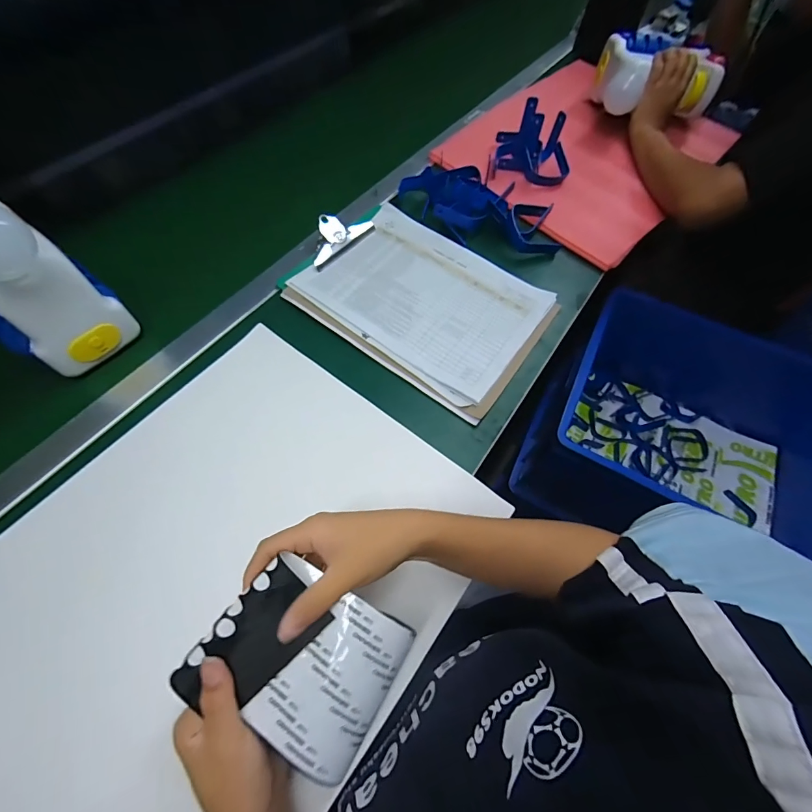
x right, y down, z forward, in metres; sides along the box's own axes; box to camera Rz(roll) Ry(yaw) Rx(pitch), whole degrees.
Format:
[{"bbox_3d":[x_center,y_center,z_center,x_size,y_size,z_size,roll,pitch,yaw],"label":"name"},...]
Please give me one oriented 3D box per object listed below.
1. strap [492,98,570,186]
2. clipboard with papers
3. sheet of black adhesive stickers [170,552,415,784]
[{"bbox_3d":[0.215,-0.437,0.638,0.131,0.061,0.130,18,63,6],"label":"strap"},{"bbox_3d":[0.019,-0.150,0.513,0.317,0.021,0.231,34,65,14],"label":"clipboard with papers"},{"bbox_3d":[-0.070,0.170,0.258,0.123,0.012,0.101,32,77,1],"label":"sheet of black adhesive stickers"}]

